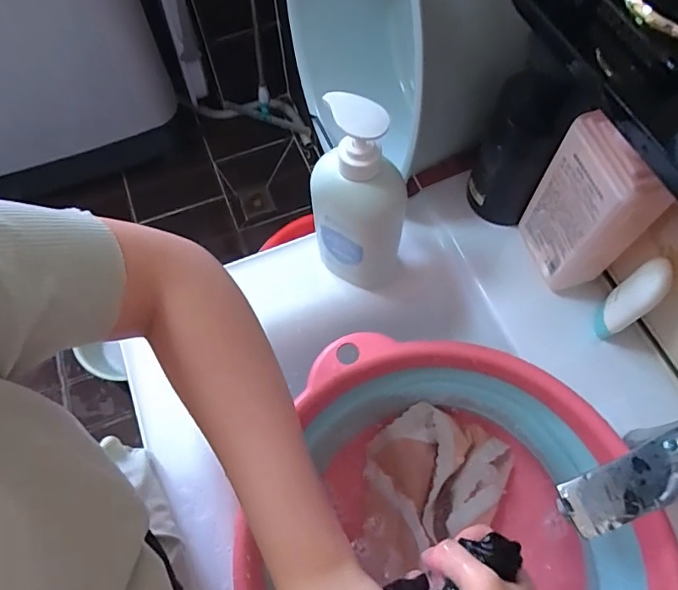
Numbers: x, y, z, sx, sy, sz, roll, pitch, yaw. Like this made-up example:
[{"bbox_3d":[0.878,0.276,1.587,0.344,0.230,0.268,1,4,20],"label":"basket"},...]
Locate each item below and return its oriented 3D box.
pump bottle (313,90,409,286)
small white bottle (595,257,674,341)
[{"bbox_3d":[0.014,-0.080,0.451,0.087,0.214,0.049,26,69,12],"label":"pump bottle"},{"bbox_3d":[0.264,0.008,0.452,0.038,0.107,0.031,-35,70,-13],"label":"small white bottle"}]

